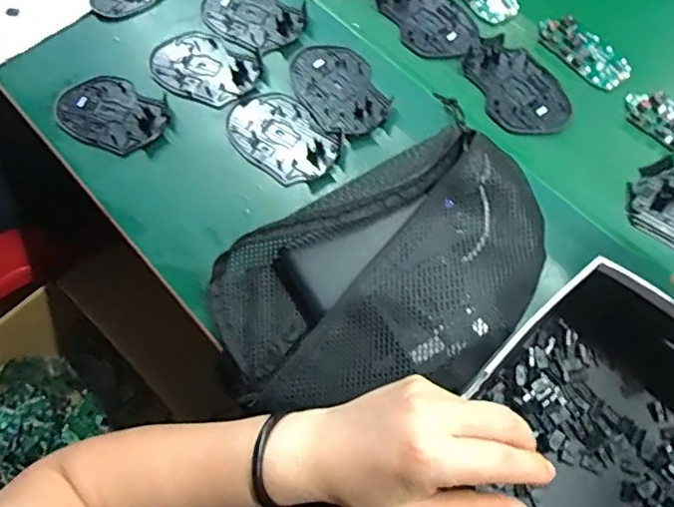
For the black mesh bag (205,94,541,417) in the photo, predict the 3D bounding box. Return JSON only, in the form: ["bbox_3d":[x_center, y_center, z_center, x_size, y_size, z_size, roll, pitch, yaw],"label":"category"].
[{"bbox_3d":[0.038,0.024,0.442,0.273,0.059,0.177,-29,70,-9],"label":"black mesh bag"}]

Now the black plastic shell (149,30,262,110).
[{"bbox_3d":[-0.133,-0.184,0.560,0.108,0.009,0.073,33,73,14],"label":"black plastic shell"}]

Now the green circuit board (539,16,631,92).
[{"bbox_3d":[0.241,-0.200,0.550,0.048,0.011,0.096,-41,72,-13],"label":"green circuit board"}]

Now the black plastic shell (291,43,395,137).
[{"bbox_3d":[0.002,-0.160,0.542,0.073,0.013,0.112,-27,70,-8],"label":"black plastic shell"}]

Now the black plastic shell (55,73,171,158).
[{"bbox_3d":[-0.219,-0.136,0.548,0.110,0.008,0.074,26,72,12],"label":"black plastic shell"}]

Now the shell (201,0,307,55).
[{"bbox_3d":[-0.088,-0.248,0.584,0.111,0.008,0.073,33,73,14],"label":"shell"}]

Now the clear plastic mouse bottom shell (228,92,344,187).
[{"bbox_3d":[-0.053,-0.110,0.526,0.111,0.010,0.073,41,75,16],"label":"clear plastic mouse bottom shell"}]

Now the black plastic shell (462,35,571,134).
[{"bbox_3d":[0.173,-0.160,0.541,0.072,0.008,0.112,-22,69,-6],"label":"black plastic shell"}]

